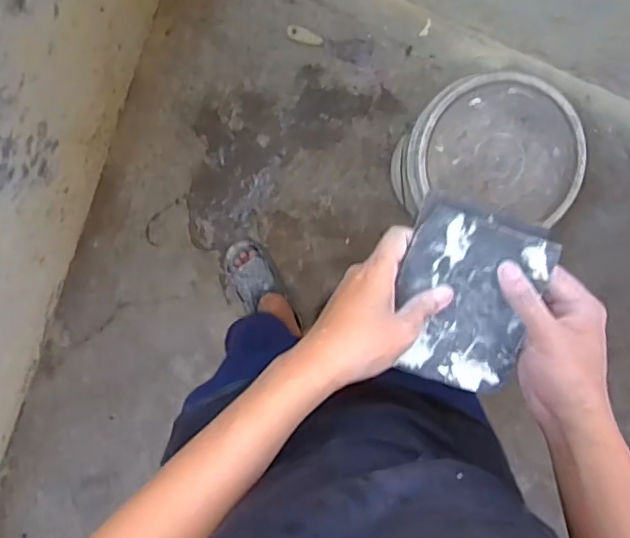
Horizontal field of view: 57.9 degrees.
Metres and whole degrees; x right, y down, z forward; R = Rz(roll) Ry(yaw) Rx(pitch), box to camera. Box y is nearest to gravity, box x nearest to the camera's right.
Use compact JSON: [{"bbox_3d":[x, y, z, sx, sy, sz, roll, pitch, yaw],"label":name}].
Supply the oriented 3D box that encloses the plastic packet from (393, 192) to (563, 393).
[{"bbox_3d":[0.128,0.025,0.472,0.111,0.020,0.150,14,98,-4],"label":"plastic packet"}]

